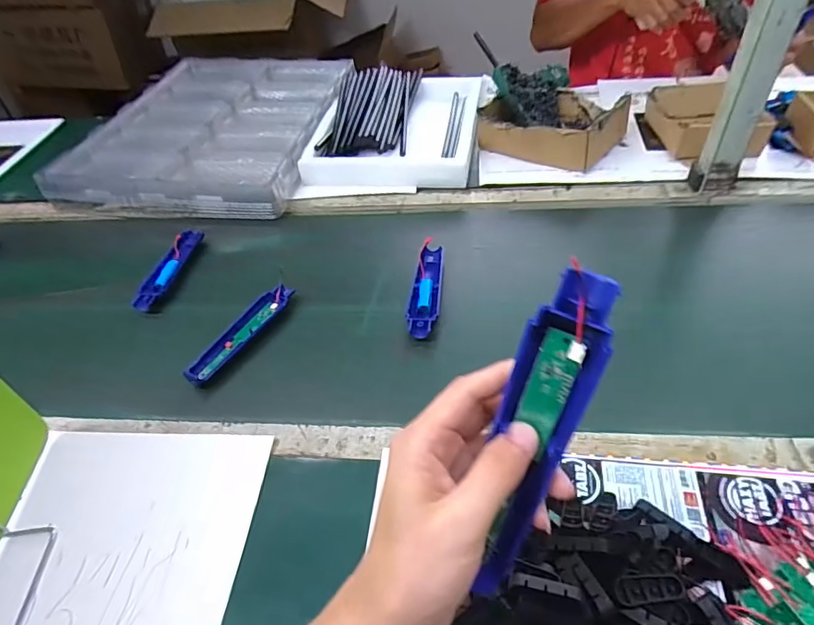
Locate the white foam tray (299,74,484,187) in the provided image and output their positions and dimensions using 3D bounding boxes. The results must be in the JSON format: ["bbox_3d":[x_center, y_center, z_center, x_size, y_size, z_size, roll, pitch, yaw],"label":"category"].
[{"bbox_3d":[-0.010,-0.364,0.957,0.293,0.041,0.388,4,46,10],"label":"white foam tray"}]

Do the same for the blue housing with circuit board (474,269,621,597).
[{"bbox_3d":[0.066,0.063,0.253,0.038,0.169,0.017,18,14,22],"label":"blue housing with circuit board"}]

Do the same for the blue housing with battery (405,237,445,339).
[{"bbox_3d":[0.027,-0.033,0.659,0.037,0.025,0.178,4,46,10],"label":"blue housing with battery"}]

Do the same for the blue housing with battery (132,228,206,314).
[{"bbox_3d":[-0.355,-0.067,0.742,0.030,0.022,0.171,2,46,8],"label":"blue housing with battery"}]

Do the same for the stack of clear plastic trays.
[{"bbox_3d":[-0.386,-0.396,1.041,0.486,0.062,0.588,5,47,11],"label":"stack of clear plastic trays"}]

